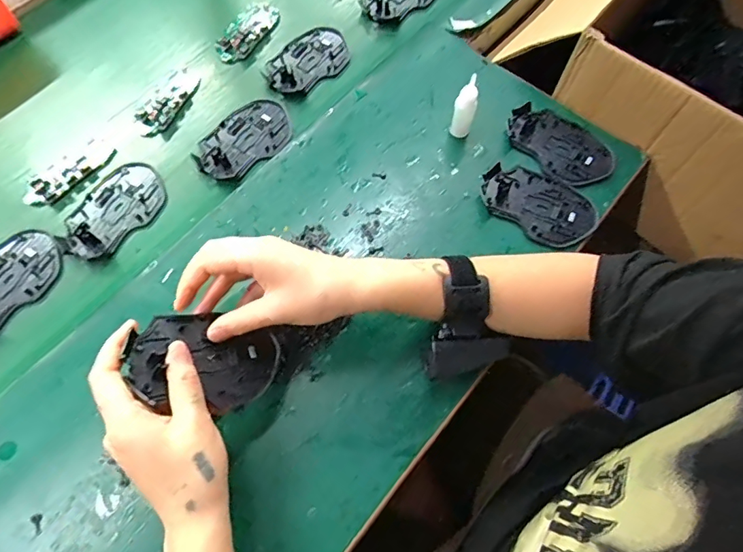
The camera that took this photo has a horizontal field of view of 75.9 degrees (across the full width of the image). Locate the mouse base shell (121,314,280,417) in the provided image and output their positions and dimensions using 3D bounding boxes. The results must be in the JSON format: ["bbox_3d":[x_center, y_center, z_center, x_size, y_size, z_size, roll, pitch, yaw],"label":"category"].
[{"bbox_3d":[-0.122,0.064,0.361,0.110,0.011,0.075,13,52,-31],"label":"mouse base shell"}]

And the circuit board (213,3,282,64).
[{"bbox_3d":[-0.153,-0.299,0.579,0.053,0.008,0.102,27,69,10],"label":"circuit board"}]

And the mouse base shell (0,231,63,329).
[{"bbox_3d":[-0.347,0.006,0.447,0.073,0.007,0.113,40,72,15],"label":"mouse base shell"}]

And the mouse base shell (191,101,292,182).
[{"bbox_3d":[-0.138,-0.149,0.515,0.110,0.012,0.069,-39,73,-16],"label":"mouse base shell"}]

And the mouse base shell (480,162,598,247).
[{"bbox_3d":[0.169,-0.075,0.481,0.113,0.010,0.073,36,71,13],"label":"mouse base shell"}]

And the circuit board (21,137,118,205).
[{"bbox_3d":[-0.314,-0.110,0.495,0.036,0.007,0.097,41,72,15],"label":"circuit board"}]

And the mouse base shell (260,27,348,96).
[{"bbox_3d":[-0.073,-0.256,0.560,0.074,0.010,0.113,38,71,14],"label":"mouse base shell"}]

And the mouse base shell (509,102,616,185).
[{"bbox_3d":[0.202,-0.143,0.512,0.115,0.010,0.070,42,72,15],"label":"mouse base shell"}]

